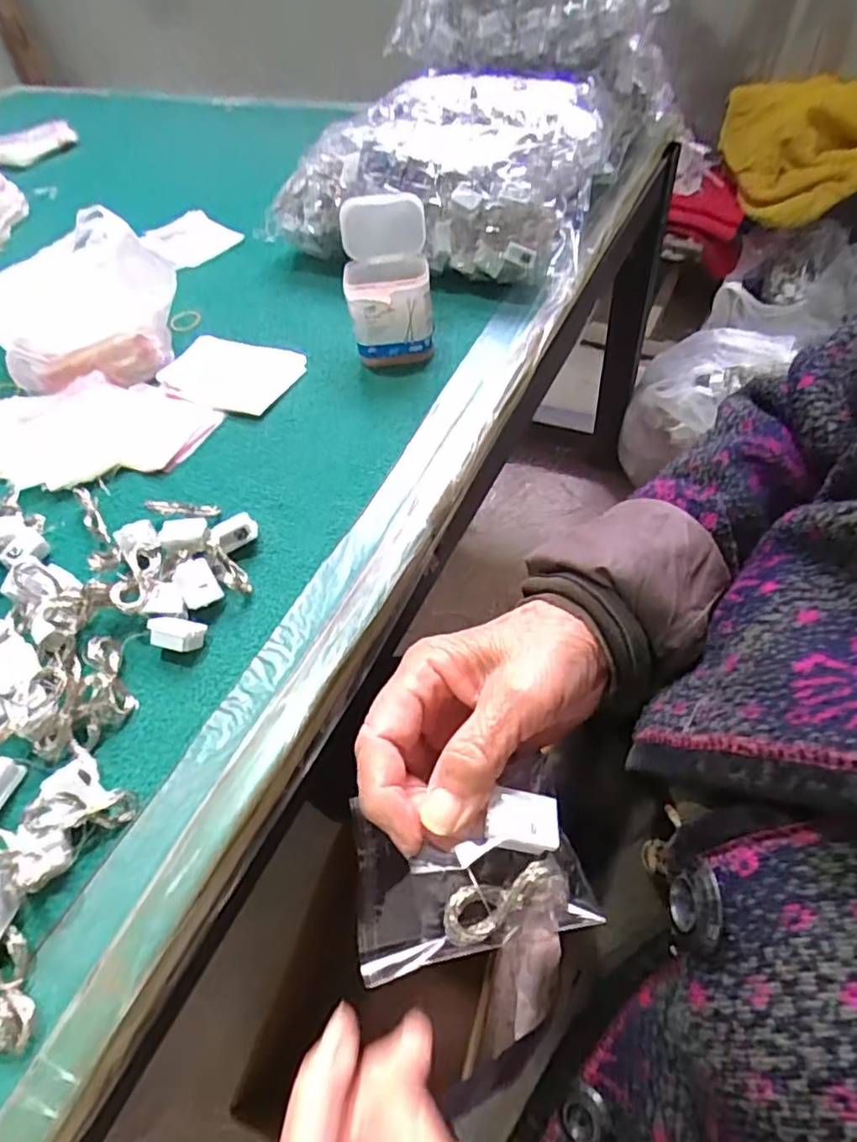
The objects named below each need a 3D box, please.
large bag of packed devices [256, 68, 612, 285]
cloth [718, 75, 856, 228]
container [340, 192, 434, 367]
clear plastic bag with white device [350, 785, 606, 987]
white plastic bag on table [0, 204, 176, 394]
[{"bbox_3d":[0.016,-0.378,0.610,0.292,0.108,0.225,15,55,15],"label":"large bag of packed devices"},{"bbox_3d":[0.744,-0.705,1.037,0.472,0.173,0.164,5,53,8],"label":"cloth"},{"bbox_3d":[-0.032,-0.228,0.496,0.066,0.099,0.080,-6,52,2],"label":"container"},{"bbox_3d":[0.015,0.113,0.231,0.084,0.018,0.052,-11,67,-8],"label":"clear plastic bag with white device"},{"bbox_3d":[-0.293,-0.234,0.517,0.141,0.103,0.138,-29,54,-15],"label":"white plastic bag on table"}]

